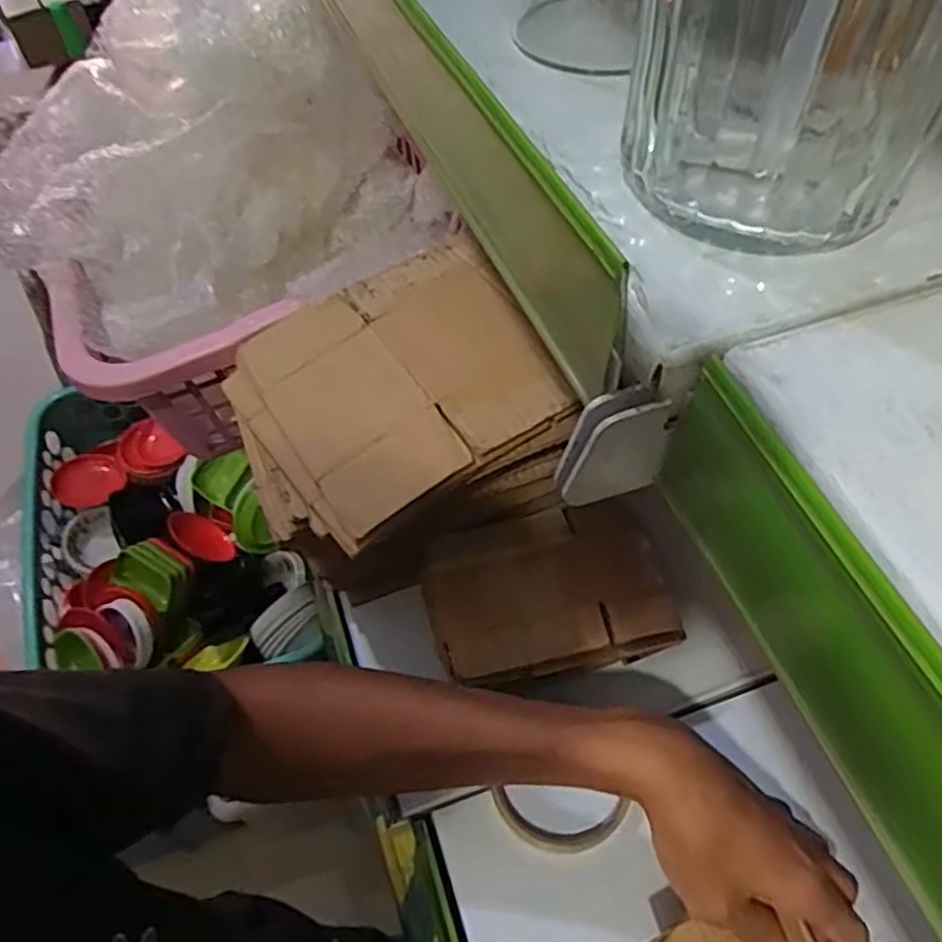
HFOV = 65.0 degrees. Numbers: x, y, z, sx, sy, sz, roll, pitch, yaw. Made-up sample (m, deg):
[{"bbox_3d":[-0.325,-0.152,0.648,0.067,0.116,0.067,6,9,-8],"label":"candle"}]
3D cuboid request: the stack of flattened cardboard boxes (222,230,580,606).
[{"bbox_3d":[-0.041,-0.025,0.475,0.183,0.126,0.160,-31,61,-9],"label":"stack of flattened cardboard boxes"}]

